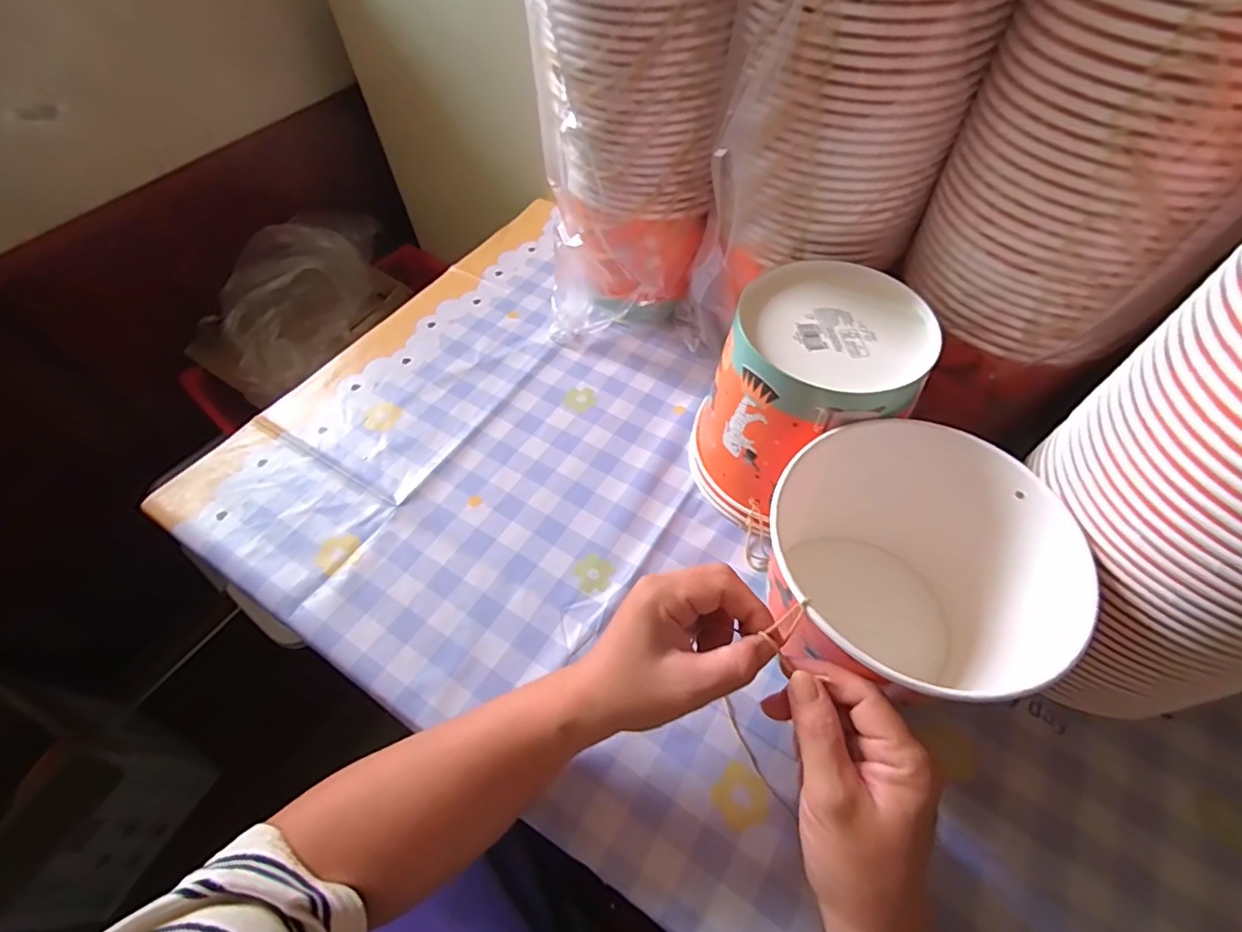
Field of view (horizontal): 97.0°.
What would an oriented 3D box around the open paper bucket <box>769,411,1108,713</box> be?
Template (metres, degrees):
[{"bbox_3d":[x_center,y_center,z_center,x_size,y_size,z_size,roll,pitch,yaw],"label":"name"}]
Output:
[{"bbox_3d":[0.177,0.082,0.351,0.167,0.141,0.163,0,54,0],"label":"open paper bucket"}]

